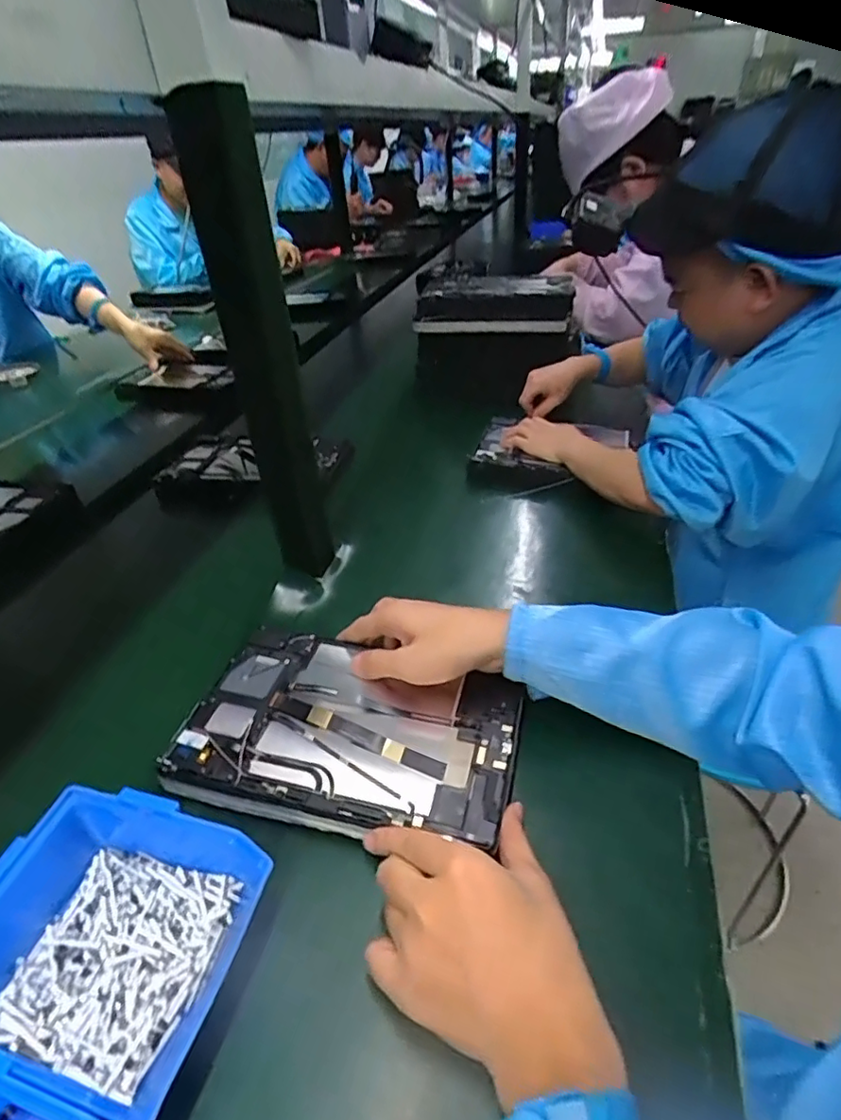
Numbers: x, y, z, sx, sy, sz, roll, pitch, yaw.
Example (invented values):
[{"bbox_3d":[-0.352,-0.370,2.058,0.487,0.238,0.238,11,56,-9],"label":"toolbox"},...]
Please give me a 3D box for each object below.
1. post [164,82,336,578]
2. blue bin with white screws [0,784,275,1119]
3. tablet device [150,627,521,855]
[{"bbox_3d":[-0.128,-0.149,0.498,0.054,0.396,0.049,-14,37,-13],"label":"post"},{"bbox_3d":[-0.178,0.203,0.317,0.146,0.060,0.123,6,37,14],"label":"blue bin with white screws"},{"bbox_3d":[-0.053,0.125,0.432,0.239,0.016,0.151,9,38,17],"label":"tablet device"}]

